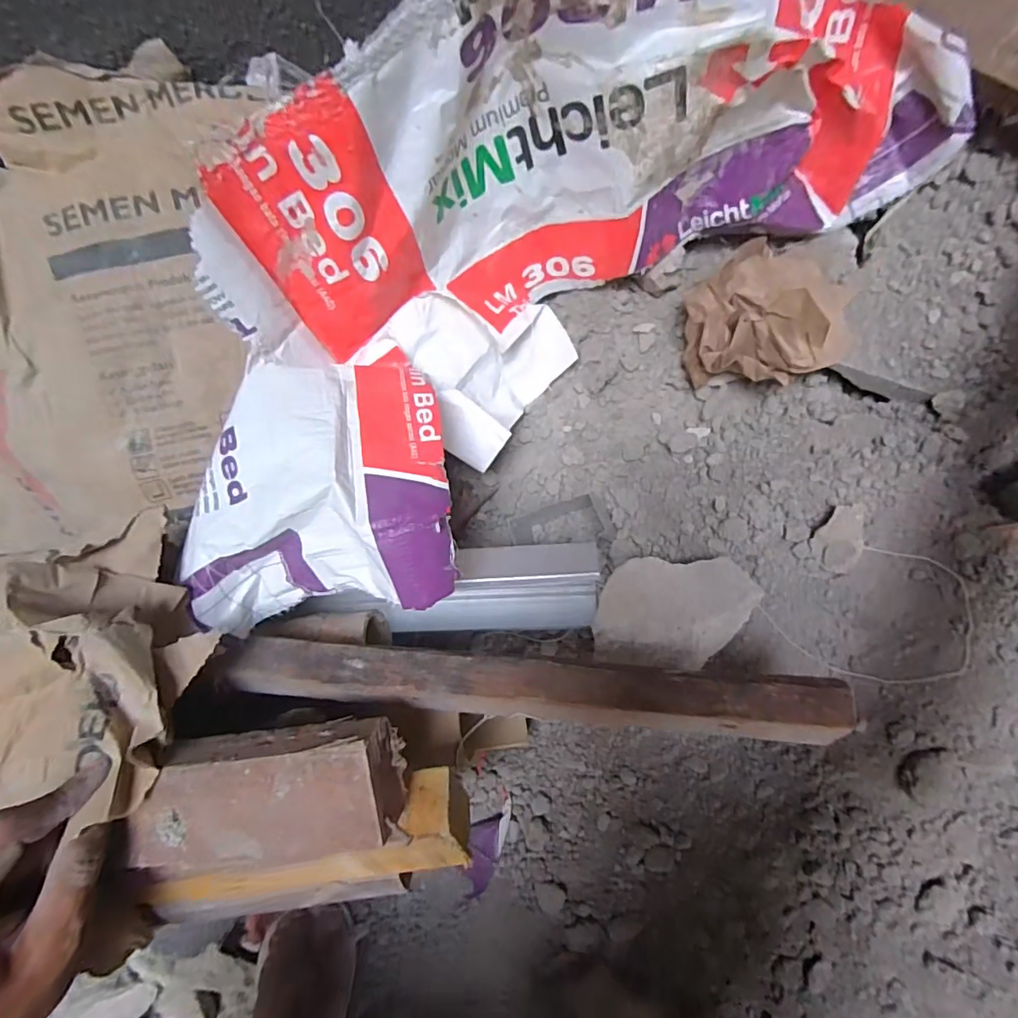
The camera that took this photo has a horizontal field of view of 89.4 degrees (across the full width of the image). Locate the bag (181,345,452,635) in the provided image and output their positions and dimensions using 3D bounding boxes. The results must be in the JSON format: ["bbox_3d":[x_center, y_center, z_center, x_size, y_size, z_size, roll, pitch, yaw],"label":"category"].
[{"bbox_3d":[-0.123,-0.017,0.341,0.170,0.054,0.180,-7,87,8],"label":"bag"}]

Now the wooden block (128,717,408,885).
[{"bbox_3d":[-0.134,0.157,0.283,0.146,0.034,0.066,-14,86,3],"label":"wooden block"}]

